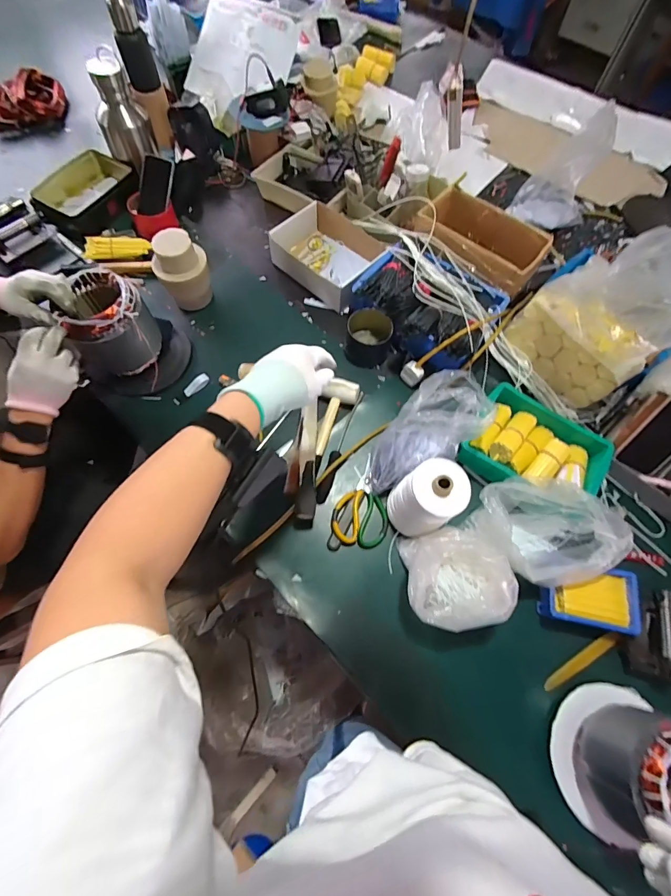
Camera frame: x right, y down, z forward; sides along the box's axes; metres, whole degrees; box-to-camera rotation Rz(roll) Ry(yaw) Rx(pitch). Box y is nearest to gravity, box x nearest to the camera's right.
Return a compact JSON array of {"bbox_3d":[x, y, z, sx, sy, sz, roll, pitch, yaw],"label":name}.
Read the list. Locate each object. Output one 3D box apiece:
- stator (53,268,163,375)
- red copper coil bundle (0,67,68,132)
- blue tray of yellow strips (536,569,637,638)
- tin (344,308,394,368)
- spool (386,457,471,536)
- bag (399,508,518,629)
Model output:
[{"bbox_3d":[-0.451,-0.239,0.767,0.158,0.159,0.140,-37,73,-15],"label":"stator"},{"bbox_3d":[-0.929,-1.023,1.129,0.248,0.078,0.092,-29,71,-13],"label":"red copper coil bundle"},{"bbox_3d":[0.431,0.254,0.654,0.153,0.042,0.098,9,68,2],"label":"blue tray of yellow strips"},{"bbox_3d":[0.075,-0.250,0.867,0.101,0.085,0.120,10,68,3],"label":"tin"},{"bbox_3d":[0.155,0.086,0.655,0.106,0.158,0.102,1,68,-1],"label":"spool"},{"bbox_3d":[0.198,0.210,0.637,0.174,0.112,0.162,-10,68,-5],"label":"bag"}]

